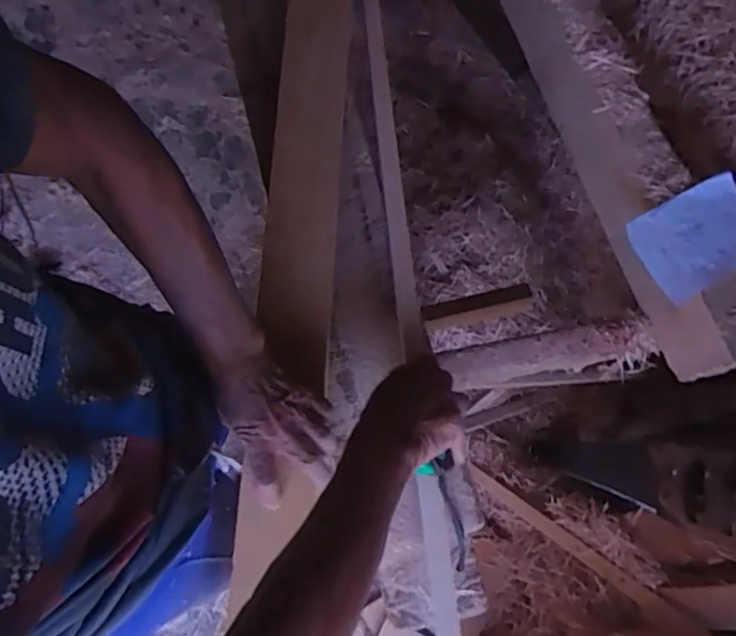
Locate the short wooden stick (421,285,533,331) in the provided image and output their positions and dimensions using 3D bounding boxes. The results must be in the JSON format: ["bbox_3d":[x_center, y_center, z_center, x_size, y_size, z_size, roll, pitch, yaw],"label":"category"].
[{"bbox_3d":[0.164,-0.014,0.903,0.165,0.023,0.039,-12,75,-2],"label":"short wooden stick"}]

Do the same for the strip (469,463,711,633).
[{"bbox_3d":[0.363,0.405,1.096,0.030,0.022,0.479,-49,40,-11],"label":"strip"}]

